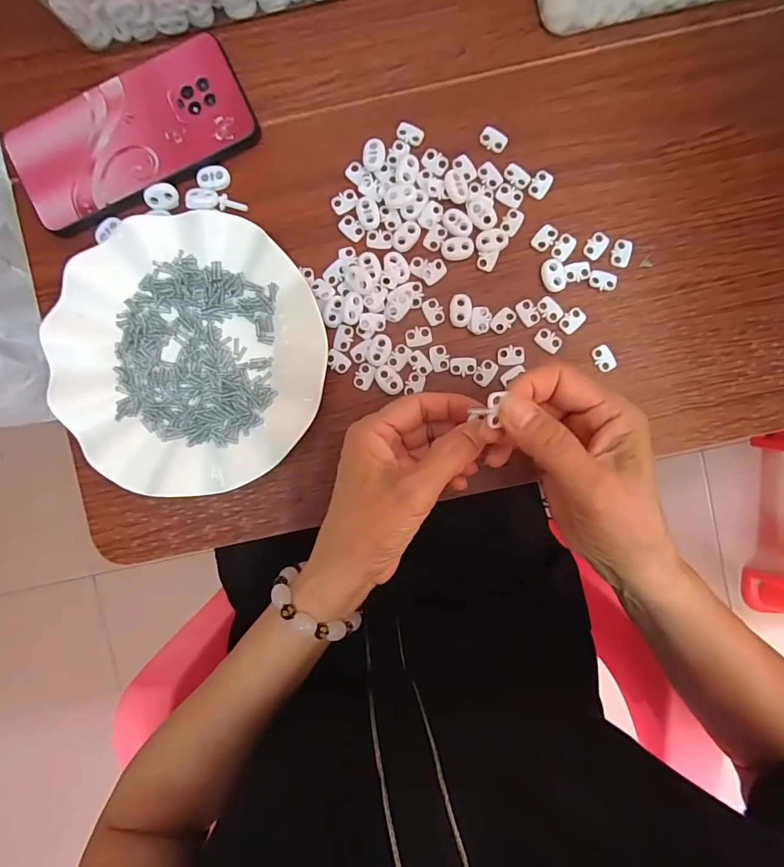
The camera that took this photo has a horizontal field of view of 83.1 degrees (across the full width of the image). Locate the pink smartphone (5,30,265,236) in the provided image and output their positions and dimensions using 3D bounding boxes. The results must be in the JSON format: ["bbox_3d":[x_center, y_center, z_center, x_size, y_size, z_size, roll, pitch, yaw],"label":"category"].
[{"bbox_3d":[-0.181,-0.207,0.310,0.162,0.014,0.079,-26,92,2],"label":"pink smartphone"}]

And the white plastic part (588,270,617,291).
[{"bbox_3d":[0.149,-0.108,0.313,0.019,0.004,0.013,13,93,0],"label":"white plastic part"}]

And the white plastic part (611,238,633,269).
[{"bbox_3d":[0.163,-0.128,0.313,0.014,0.004,0.020,8,93,0],"label":"white plastic part"}]

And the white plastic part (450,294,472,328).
[{"bbox_3d":[0.049,-0.087,0.314,0.015,0.004,0.022,6,93,0],"label":"white plastic part"}]

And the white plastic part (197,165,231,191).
[{"bbox_3d":[-0.126,-0.180,0.313,0.021,0.006,0.016,-19,93,2],"label":"white plastic part"}]

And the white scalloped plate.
[{"bbox_3d":[-0.138,-0.054,0.307,0.178,0.025,0.180,0,93,1],"label":"white scalloped plate"}]

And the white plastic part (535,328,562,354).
[{"bbox_3d":[0.112,-0.066,0.315,0.019,0.004,0.014,38,93,-1],"label":"white plastic part"}]

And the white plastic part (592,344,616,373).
[{"bbox_3d":[0.152,-0.053,0.317,0.014,0.005,0.019,-19,93,2],"label":"white plastic part"}]

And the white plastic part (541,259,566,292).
[{"bbox_3d":[0.114,-0.111,0.313,0.016,0.004,0.023,-9,93,1],"label":"white plastic part"}]

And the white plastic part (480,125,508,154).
[{"bbox_3d":[0.072,-0.207,0.311,0.019,0.004,0.015,24,93,-1],"label":"white plastic part"}]

